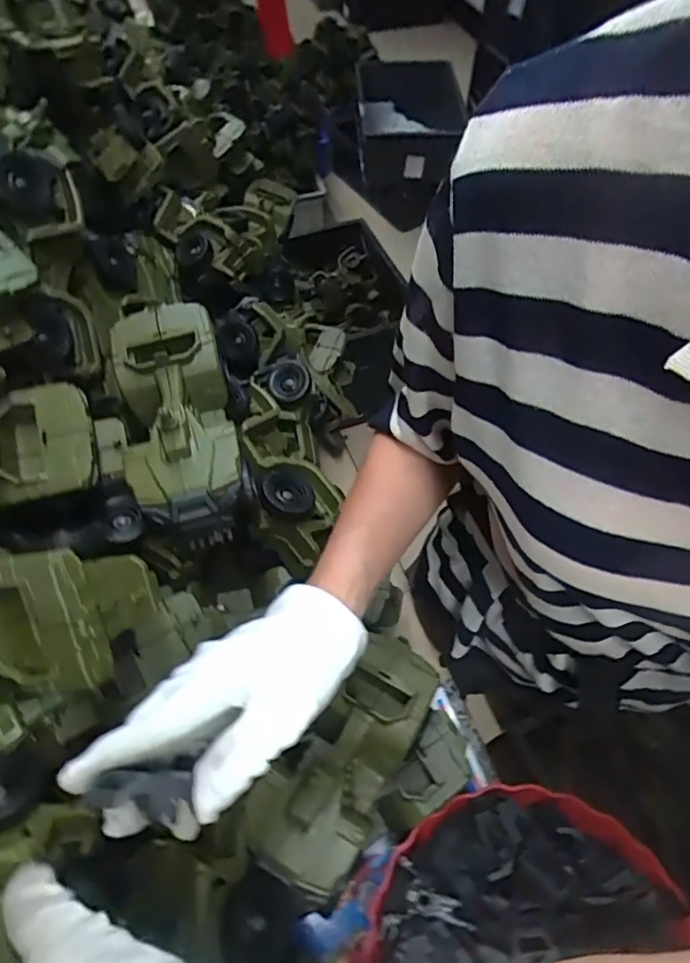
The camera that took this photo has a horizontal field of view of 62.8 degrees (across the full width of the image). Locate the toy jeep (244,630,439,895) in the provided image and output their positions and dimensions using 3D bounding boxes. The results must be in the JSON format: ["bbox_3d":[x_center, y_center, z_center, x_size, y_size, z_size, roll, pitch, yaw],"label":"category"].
[{"bbox_3d":[0.003,0.194,0.403,0.073,0.059,0.166,31,48,18],"label":"toy jeep"}]

